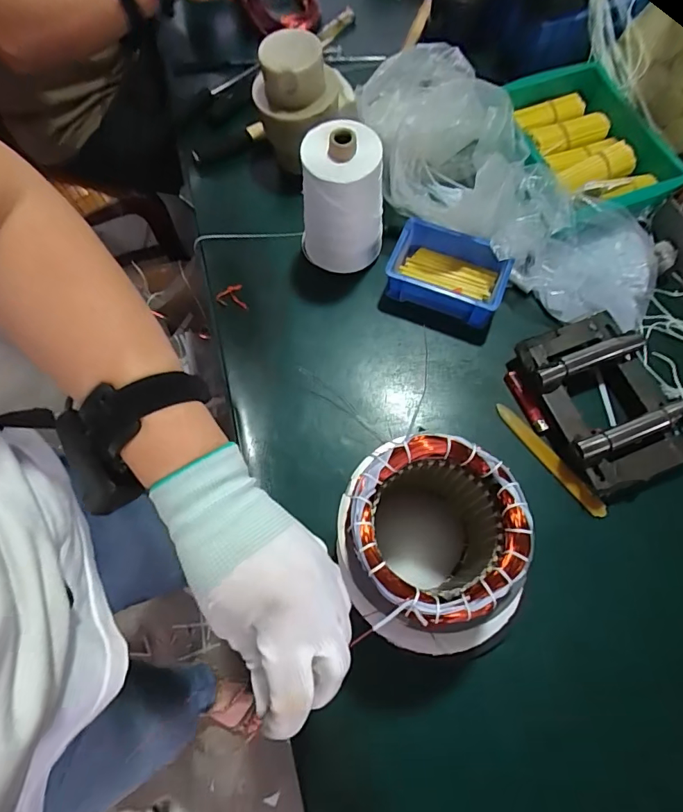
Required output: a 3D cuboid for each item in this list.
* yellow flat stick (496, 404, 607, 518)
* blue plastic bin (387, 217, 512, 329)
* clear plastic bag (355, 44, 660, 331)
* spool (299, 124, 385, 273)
[{"bbox_3d":[0.236,0.060,0.527,0.018,0.005,0.158,-43,71,14],"label":"yellow flat stick"},{"bbox_3d":[0.134,-0.165,0.585,0.138,0.058,0.087,22,72,10],"label":"blue plastic bin"},{"bbox_3d":[0.193,-0.277,0.587,0.468,0.094,0.208,42,77,15],"label":"clear plastic bag"},{"bbox_3d":[-0.001,-0.241,0.554,0.100,0.170,0.082,3,70,3],"label":"spool"}]

